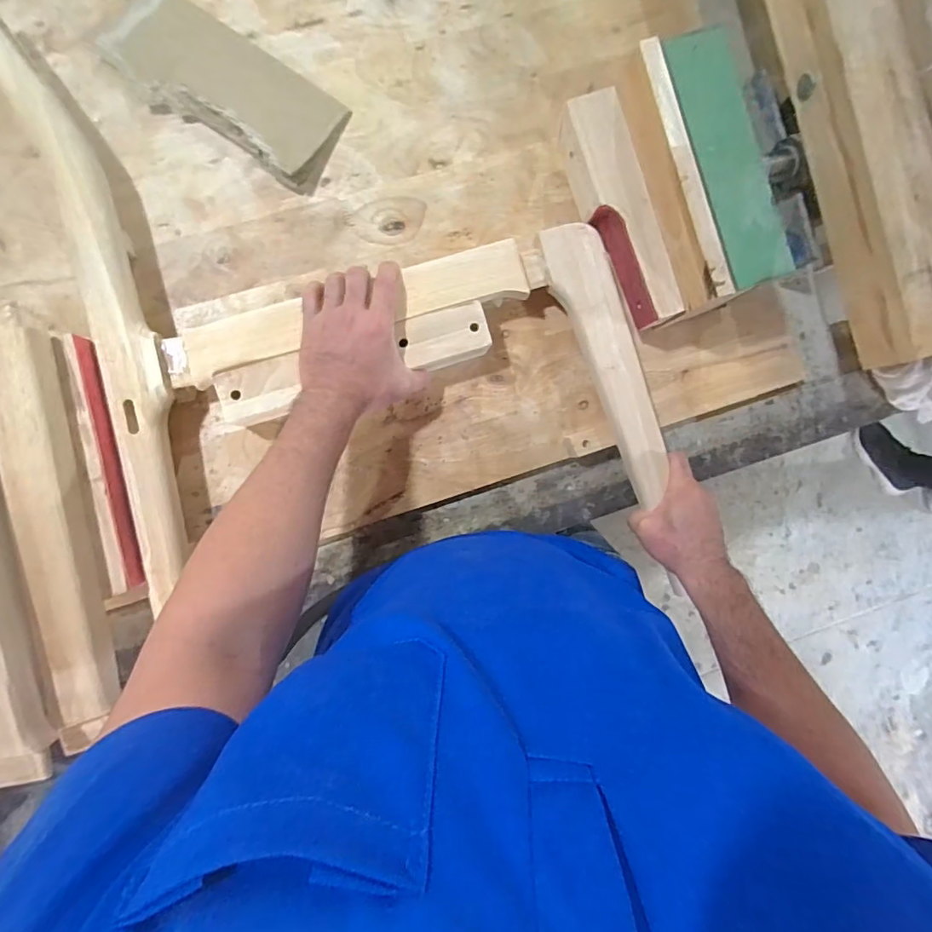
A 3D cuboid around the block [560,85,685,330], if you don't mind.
[{"bbox_3d":[0.163,-0.269,0.554,0.061,0.050,0.246,-20,93,-6],"label":"block"}]

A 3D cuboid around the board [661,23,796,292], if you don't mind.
[{"bbox_3d":[0.256,-0.298,0.499,0.065,0.020,0.242,-18,93,-6],"label":"board"}]

